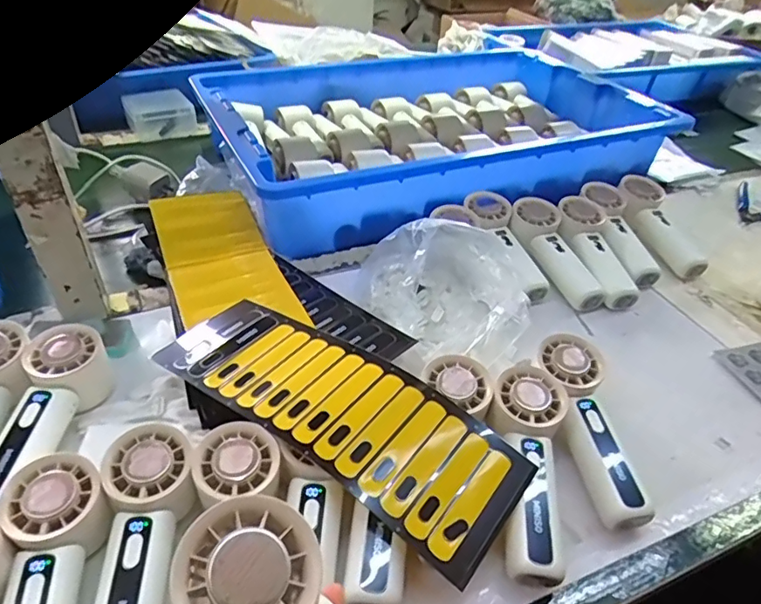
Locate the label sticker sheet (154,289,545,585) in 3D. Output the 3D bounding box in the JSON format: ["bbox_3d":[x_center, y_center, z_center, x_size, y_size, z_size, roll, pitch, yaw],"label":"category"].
[{"bbox_3d":[-0.041,0.078,0.422,0.300,0.033,0.104,27,44,26],"label":"label sticker sheet"}]

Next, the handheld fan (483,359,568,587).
[{"bbox_3d":[0.107,0.116,0.402,0.055,0.026,0.159,6,51,3],"label":"handheld fan"}]

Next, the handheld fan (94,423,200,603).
[{"bbox_3d":[-0.146,0.154,0.341,0.055,0.050,0.154,-5,39,-11],"label":"handheld fan"}]

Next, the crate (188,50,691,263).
[{"bbox_3d":[0.087,-0.296,0.898,0.729,0.113,0.515,-17,43,-24],"label":"crate"}]

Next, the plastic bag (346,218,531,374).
[{"bbox_3d":[0.054,-0.009,0.526,0.172,0.084,0.175,17,40,16],"label":"plastic bag"}]

